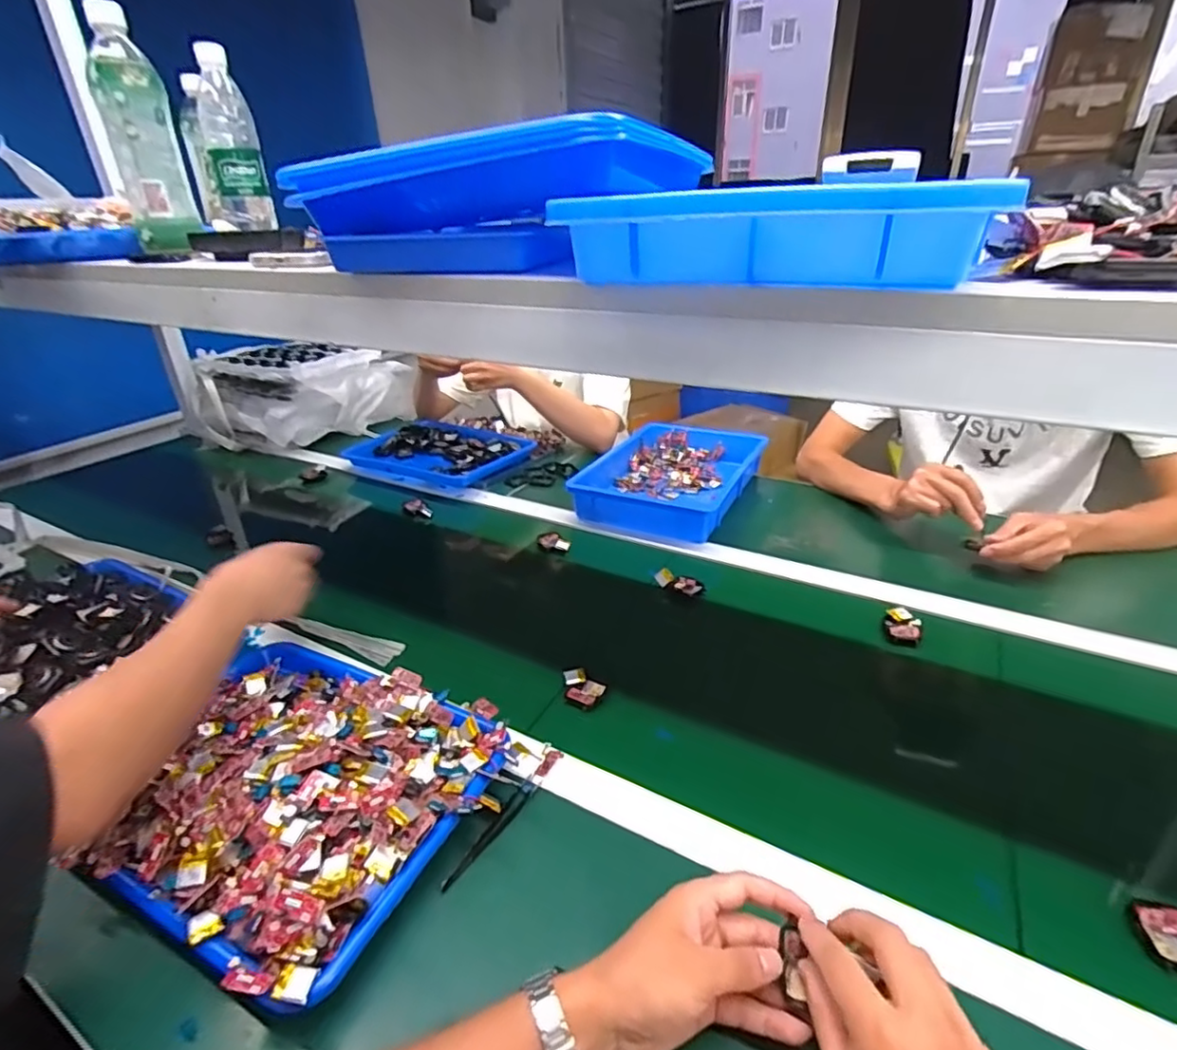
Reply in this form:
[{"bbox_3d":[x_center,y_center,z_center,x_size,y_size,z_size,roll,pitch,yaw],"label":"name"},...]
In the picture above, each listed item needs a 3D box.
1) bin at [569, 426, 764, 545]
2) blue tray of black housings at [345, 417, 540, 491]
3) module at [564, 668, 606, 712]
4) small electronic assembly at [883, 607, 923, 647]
[{"bbox_3d":[0.144,-0.086,1.045,0.241,0.056,0.354,13,31,26],"label":"bin"},{"bbox_3d":[-0.299,-0.150,1.253,0.326,0.046,0.237,15,32,29],"label":"blue tray of black housings"},{"bbox_3d":[-0.007,0.172,0.650,0.047,0.016,0.038,18,34,33],"label":"module"},{"bbox_3d":[0.370,0.119,0.720,0.040,0.022,0.046,13,32,27],"label":"small electronic assembly"}]

